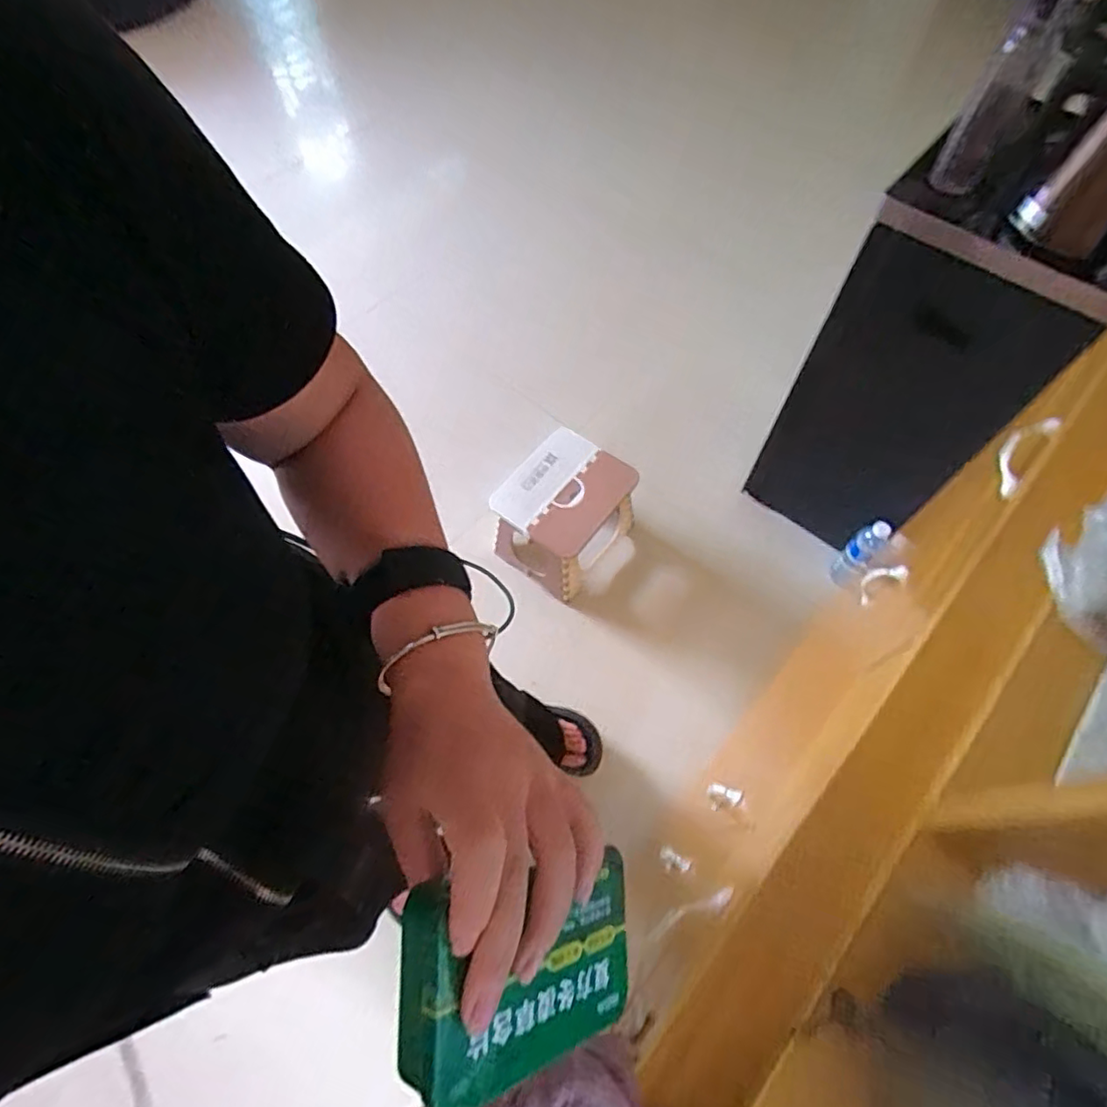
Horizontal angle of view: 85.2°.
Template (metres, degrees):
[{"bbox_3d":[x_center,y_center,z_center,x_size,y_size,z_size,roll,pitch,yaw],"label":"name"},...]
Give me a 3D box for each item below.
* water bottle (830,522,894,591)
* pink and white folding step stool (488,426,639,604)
[{"bbox_3d":[0.699,0.007,1.369,0.074,0.220,0.066,36,69,17],"label":"water bottle"},{"bbox_3d":[0.016,-0.088,1.447,0.245,0.230,0.311,37,70,17],"label":"pink and white folding step stool"}]

